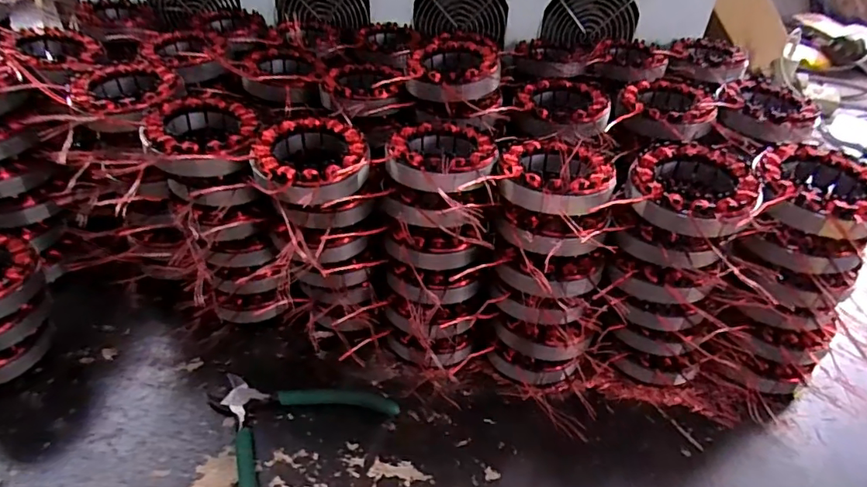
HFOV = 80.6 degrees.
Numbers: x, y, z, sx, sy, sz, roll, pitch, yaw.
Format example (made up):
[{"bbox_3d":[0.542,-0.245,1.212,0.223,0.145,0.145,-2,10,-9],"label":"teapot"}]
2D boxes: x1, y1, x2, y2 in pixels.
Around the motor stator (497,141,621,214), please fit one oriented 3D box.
[{"bbox_3d":[0.092,-0.052,0.388,0.083,0.026,0.089,5,40,2],"label":"motor stator"}]

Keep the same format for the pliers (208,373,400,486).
[{"bbox_3d":[-0.118,0.140,0.398,0.133,0.010,0.132,24,44,23],"label":"pliers"}]

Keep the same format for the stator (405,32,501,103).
[{"bbox_3d":[0.018,-0.156,0.477,0.086,0.041,0.098,4,40,1],"label":"stator"}]

